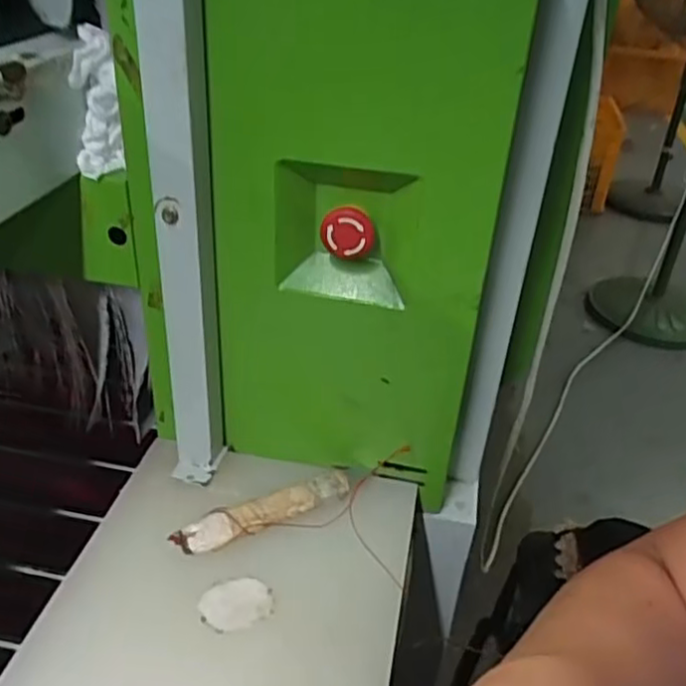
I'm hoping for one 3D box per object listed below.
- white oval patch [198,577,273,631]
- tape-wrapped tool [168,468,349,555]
[{"bbox_3d":[-0.075,0.183,0.486,0.049,0.009,0.037,-6,36,-16],"label":"white oval patch"},{"bbox_3d":[-0.061,0.135,0.552,0.146,0.019,0.027,-14,39,-26],"label":"tape-wrapped tool"}]

